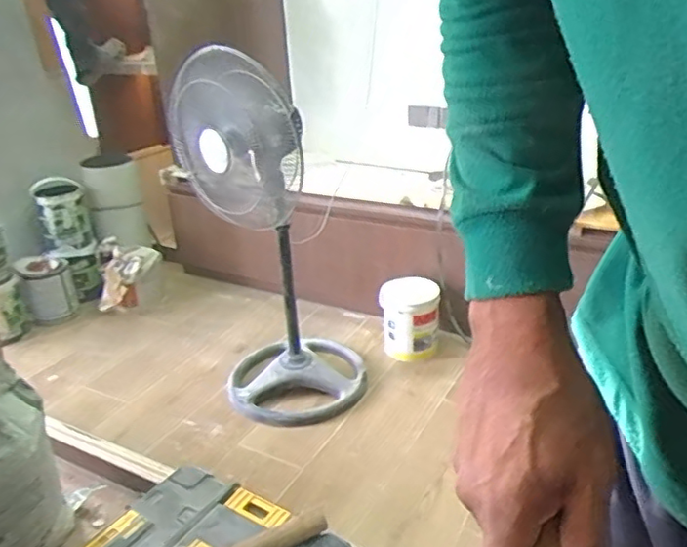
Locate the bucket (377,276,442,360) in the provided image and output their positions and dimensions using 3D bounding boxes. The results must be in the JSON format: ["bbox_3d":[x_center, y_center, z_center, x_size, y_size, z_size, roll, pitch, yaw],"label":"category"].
[{"bbox_3d":[0.209,0.147,1.926,0.179,0.231,0.156,-4,25,-2],"label":"bucket"}]

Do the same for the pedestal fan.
[{"bbox_3d":[-0.188,-0.092,1.635,0.400,0.943,0.397,-8,26,-6],"label":"pedestal fan"}]

